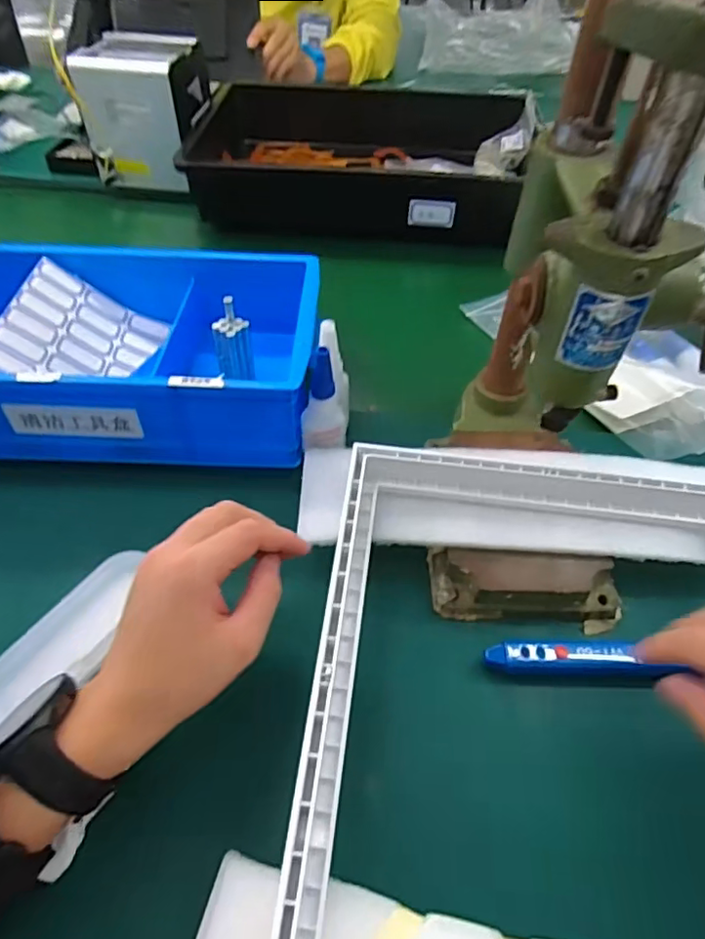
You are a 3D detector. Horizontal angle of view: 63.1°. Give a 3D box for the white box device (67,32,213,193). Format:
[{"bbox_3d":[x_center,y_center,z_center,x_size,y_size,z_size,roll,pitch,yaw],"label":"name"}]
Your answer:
[{"bbox_3d":[-0.262,-0.460,0.742,0.134,0.137,0.119,2,51,1],"label":"white box device"}]

